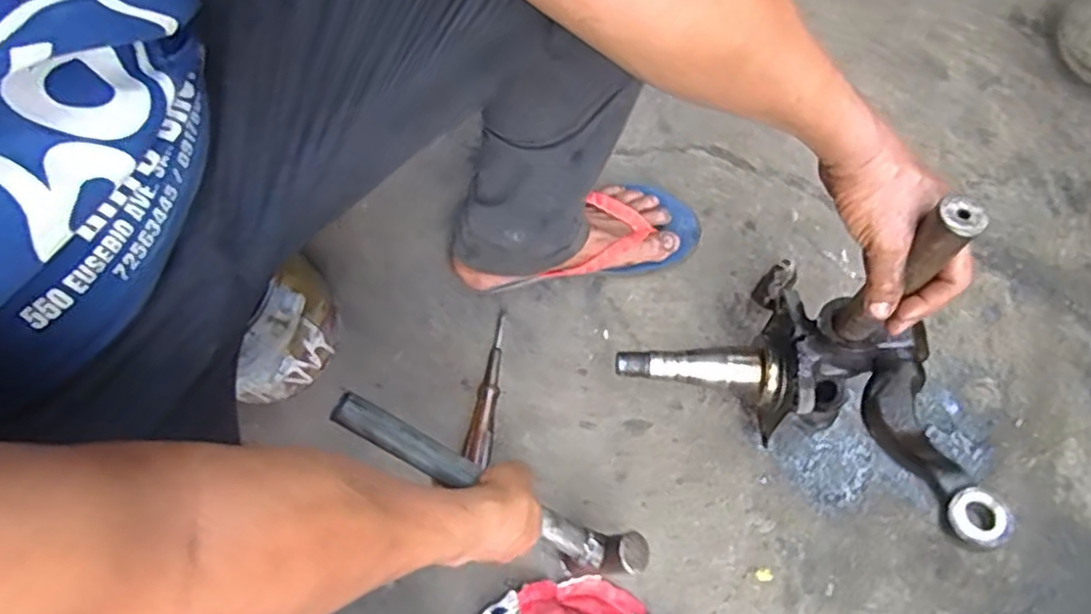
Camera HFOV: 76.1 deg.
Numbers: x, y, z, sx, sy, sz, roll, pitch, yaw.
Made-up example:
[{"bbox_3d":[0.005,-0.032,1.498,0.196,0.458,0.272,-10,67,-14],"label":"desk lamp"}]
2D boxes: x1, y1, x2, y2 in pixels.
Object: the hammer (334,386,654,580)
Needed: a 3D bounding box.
[{"bbox_3d":[-0.044,0.160,0.595,0.310,0.077,0.055,36,75,-24],"label":"hammer"}]

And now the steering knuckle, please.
[{"bbox_3d":[0.220,0.053,0.565,0.268,0.279,0.134,33,77,9],"label":"steering knuckle"}]

